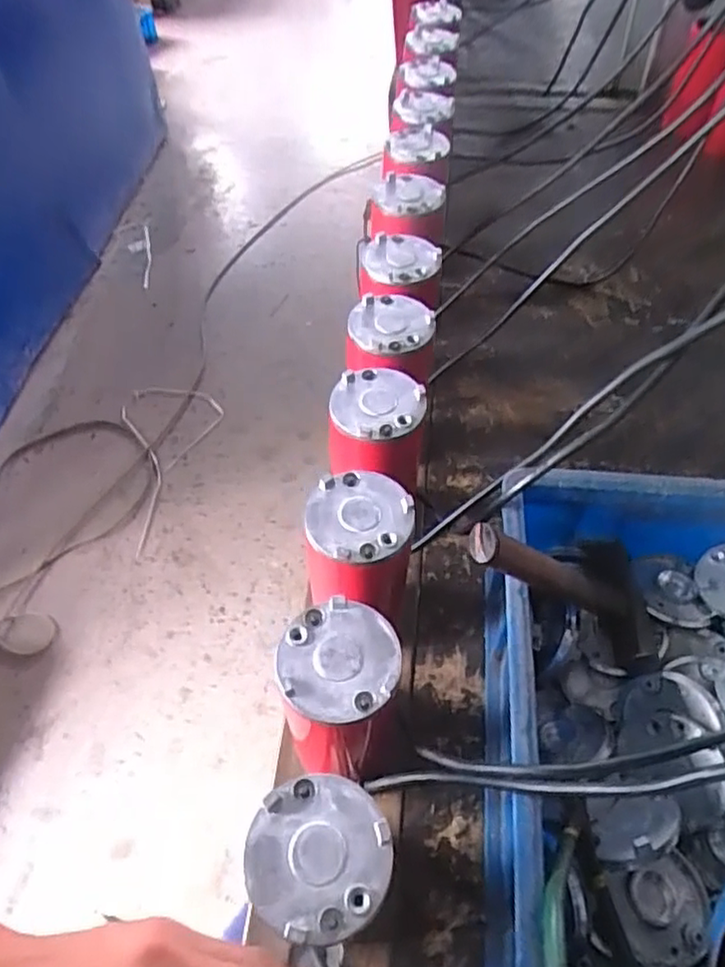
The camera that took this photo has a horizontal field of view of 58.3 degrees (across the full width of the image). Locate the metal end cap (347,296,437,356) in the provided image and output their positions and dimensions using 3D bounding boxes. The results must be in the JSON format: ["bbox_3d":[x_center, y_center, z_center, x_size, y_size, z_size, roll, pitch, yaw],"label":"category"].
[{"bbox_3d":[0.026,-0.143,0.575,0.074,0.015,0.071,1,53,4],"label":"metal end cap"}]

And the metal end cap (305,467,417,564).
[{"bbox_3d":[-0.003,0.022,0.454,0.070,0.012,0.071,-1,53,2],"label":"metal end cap"}]

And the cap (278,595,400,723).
[{"bbox_3d":[-0.014,0.105,0.392,0.070,0.009,0.072,-1,53,2],"label":"cap"}]

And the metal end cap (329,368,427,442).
[{"bbox_3d":[0.012,-0.064,0.515,0.074,0.015,0.066,-28,57,-17],"label":"metal end cap"}]

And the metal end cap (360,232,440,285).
[{"bbox_3d":[0.036,-0.221,0.631,0.075,0.016,0.069,-1,53,2],"label":"metal end cap"}]

